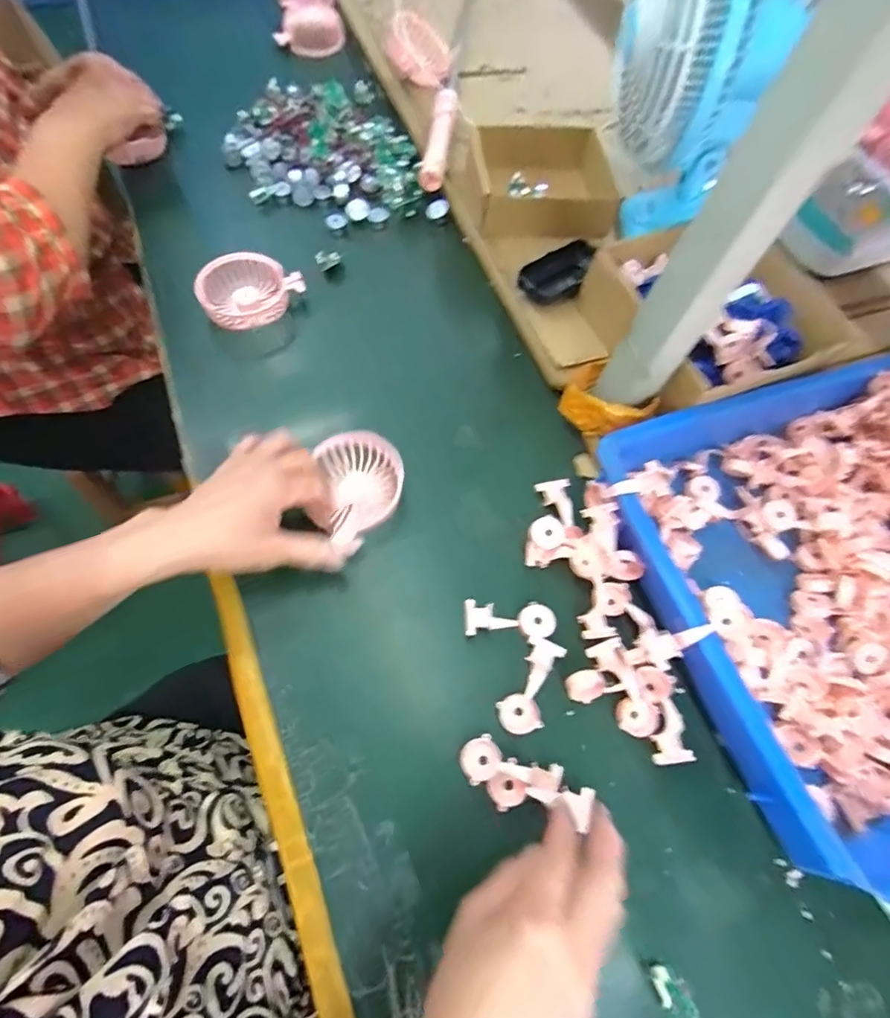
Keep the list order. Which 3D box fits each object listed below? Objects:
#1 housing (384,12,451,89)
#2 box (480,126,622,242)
[{"bbox_3d":[-0.036,-0.641,0.722,0.090,0.048,0.065,44,83,-23],"label":"housing"},{"bbox_3d":[0.126,-0.396,0.625,0.168,0.043,0.140,1,65,-7],"label":"box"}]

